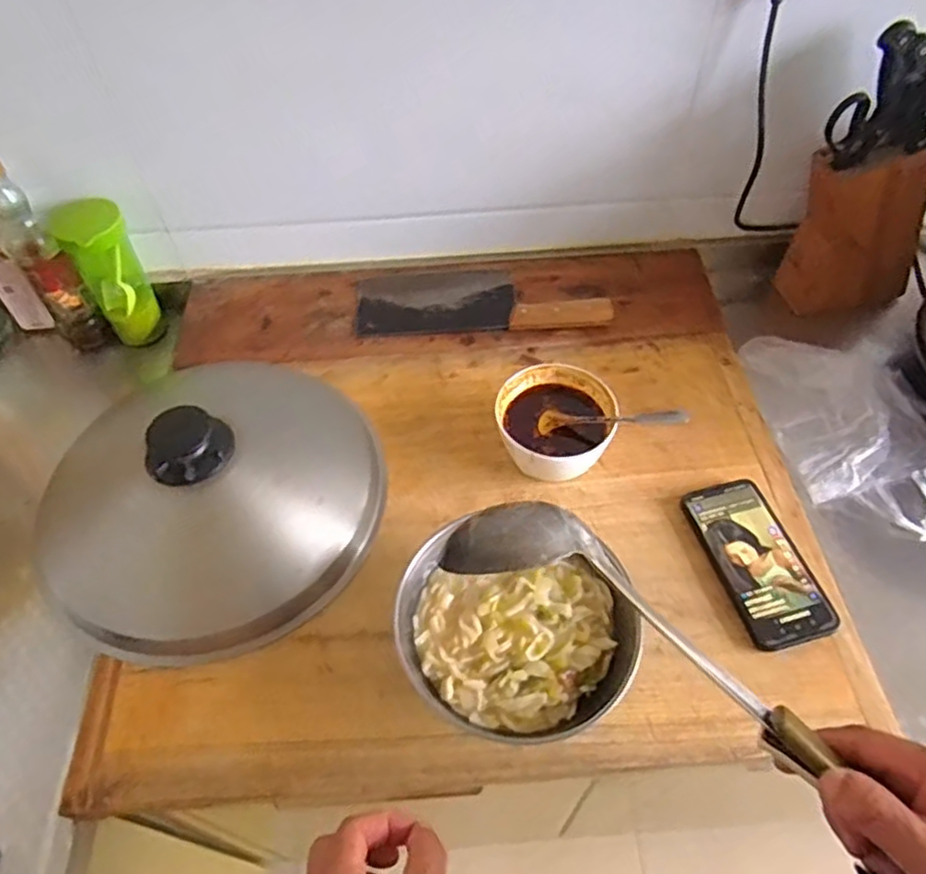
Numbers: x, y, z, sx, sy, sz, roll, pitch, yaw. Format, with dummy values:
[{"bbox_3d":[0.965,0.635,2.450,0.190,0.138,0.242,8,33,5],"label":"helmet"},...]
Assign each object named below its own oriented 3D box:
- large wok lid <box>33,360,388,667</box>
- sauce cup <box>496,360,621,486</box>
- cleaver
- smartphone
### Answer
[{"bbox_3d":[-0.232,0.028,0.641,0.292,0.104,0.308,-3,48,3],"label":"large wok lid"},{"bbox_3d":[0.090,-0.010,0.673,0.108,0.059,0.111,-3,48,3],"label":"sauce cup"},{"bbox_3d":[0.021,-0.163,0.809,0.287,0.025,0.097,-1,48,4],"label":"cleaver"},{"bbox_3d":[0.259,0.107,0.608,0.076,0.013,0.153,-14,49,-7],"label":"smartphone"}]

